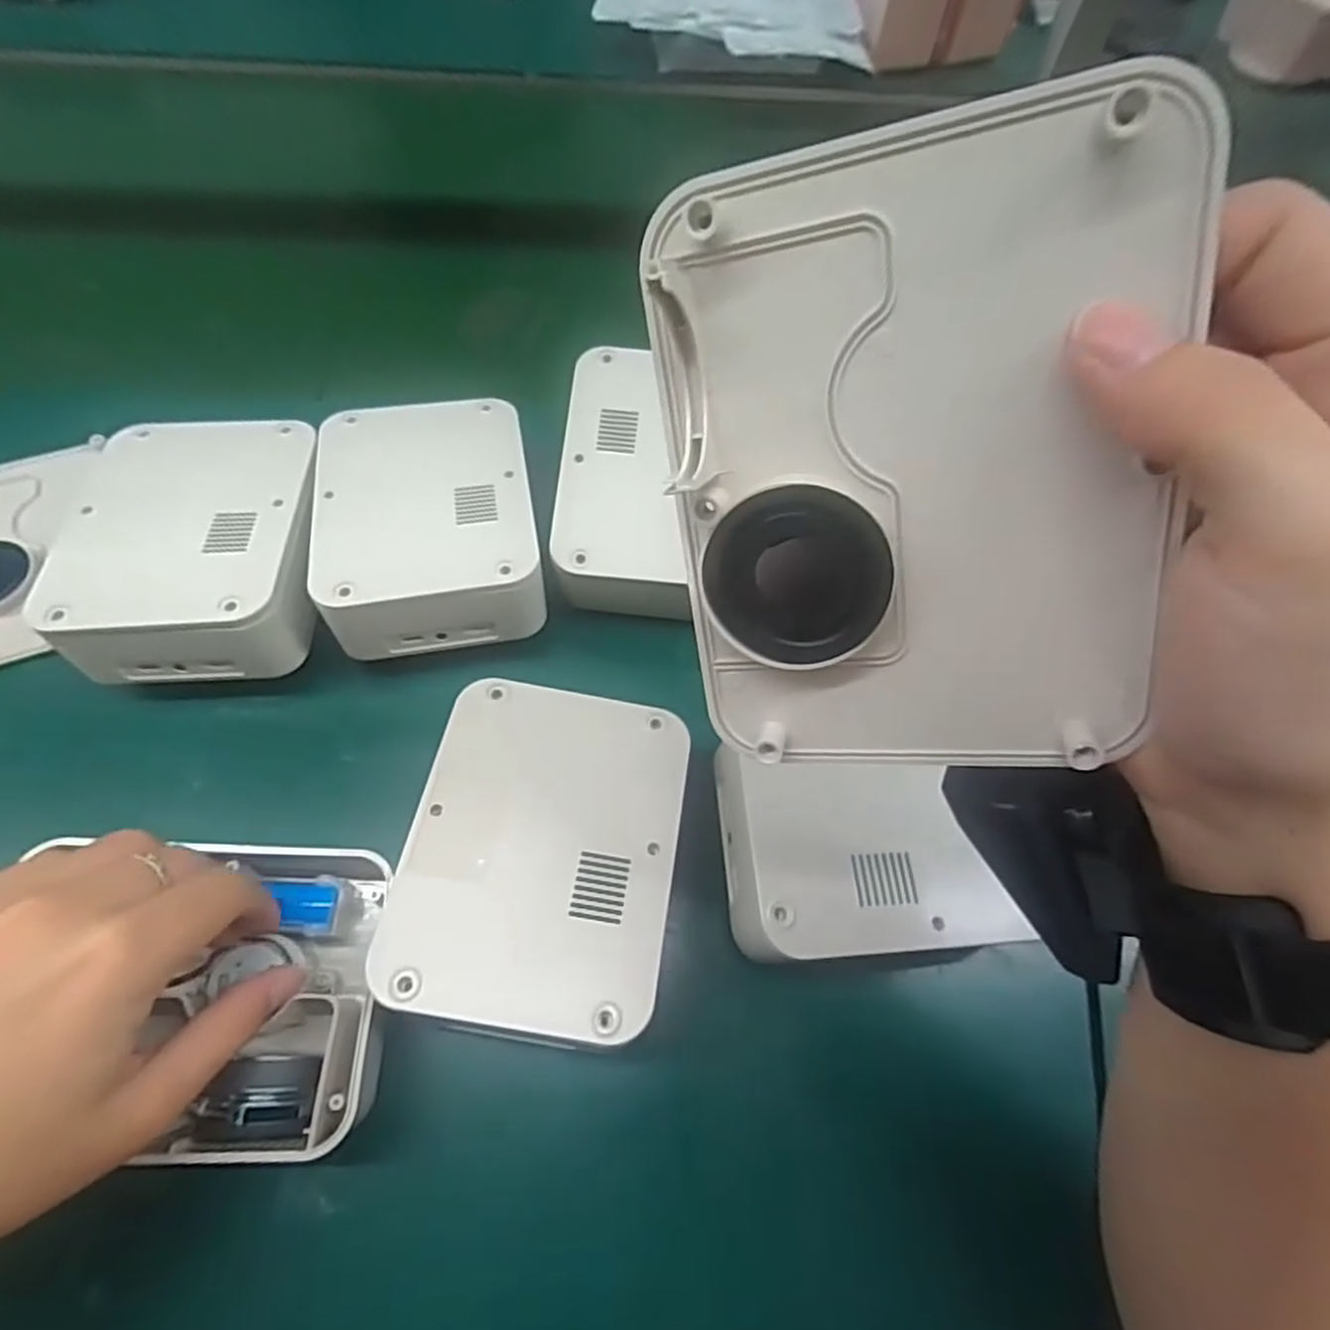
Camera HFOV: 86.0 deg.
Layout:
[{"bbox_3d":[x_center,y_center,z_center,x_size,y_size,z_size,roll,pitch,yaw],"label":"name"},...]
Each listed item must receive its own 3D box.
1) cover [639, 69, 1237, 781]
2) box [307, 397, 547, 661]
[{"bbox_3d":[0.049,-0.035,0.146,0.094,0.124,0.012,-1,22,18],"label":"cover"},{"bbox_3d":[-0.115,-0.073,0.345,0.101,0.036,0.131,-9,63,-8],"label":"box"}]

